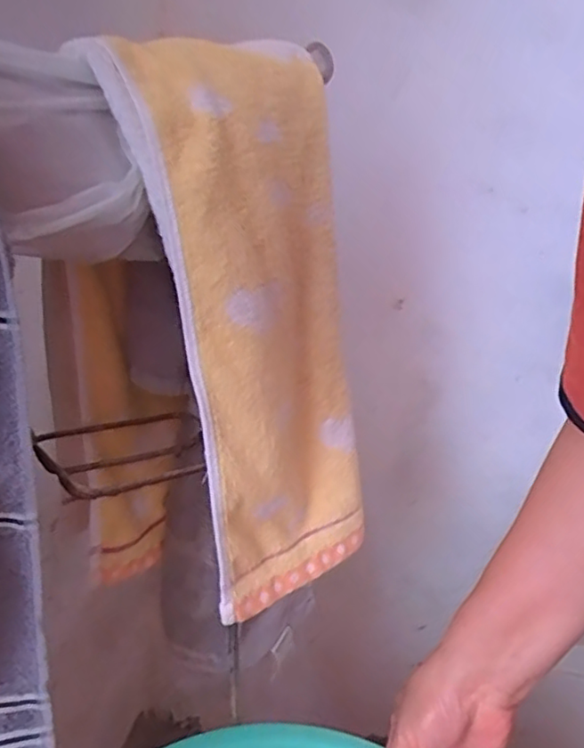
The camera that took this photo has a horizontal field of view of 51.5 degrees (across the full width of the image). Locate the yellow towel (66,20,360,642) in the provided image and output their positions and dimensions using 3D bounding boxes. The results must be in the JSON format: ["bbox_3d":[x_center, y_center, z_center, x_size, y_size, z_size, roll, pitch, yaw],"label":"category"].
[{"bbox_3d":[-0.018,-0.027,0.383,0.048,0.344,0.155,6,22,39],"label":"yellow towel"}]

